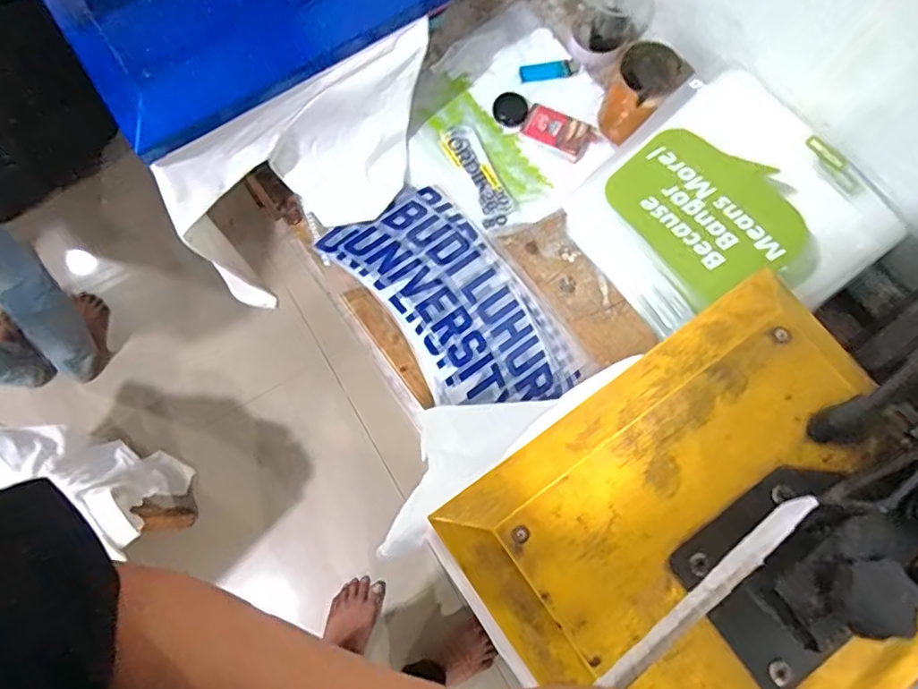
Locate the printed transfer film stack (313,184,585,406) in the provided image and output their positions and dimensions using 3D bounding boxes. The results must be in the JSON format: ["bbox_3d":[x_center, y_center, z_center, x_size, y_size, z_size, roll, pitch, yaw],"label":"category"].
[{"bbox_3d":[-0.007,-0.051,0.715,0.169,0.015,0.322,-35,77,-9],"label":"printed transfer film stack"}]

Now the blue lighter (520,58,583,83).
[{"bbox_3d":[0.130,-0.382,0.810,0.089,0.008,0.031,-11,74,-3],"label":"blue lighter"}]

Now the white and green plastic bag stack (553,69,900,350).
[{"bbox_3d":[0.304,-0.144,0.685,0.277,0.097,0.273,-34,75,-1],"label":"white and green plastic bag stack"}]

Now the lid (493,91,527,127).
[{"bbox_3d":[0.070,-0.321,0.785,0.044,0.005,0.058,4,74,1],"label":"lid"}]

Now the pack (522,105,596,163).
[{"bbox_3d":[0.132,-0.281,0.772,0.090,0.016,0.051,26,76,7],"label":"pack"}]

